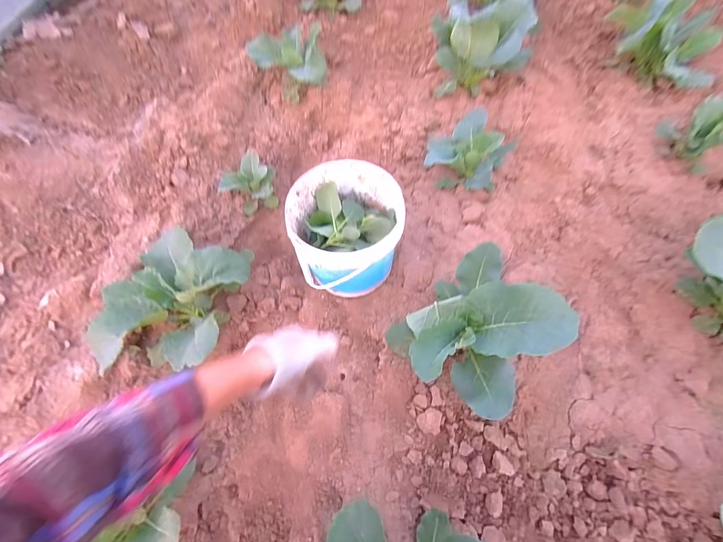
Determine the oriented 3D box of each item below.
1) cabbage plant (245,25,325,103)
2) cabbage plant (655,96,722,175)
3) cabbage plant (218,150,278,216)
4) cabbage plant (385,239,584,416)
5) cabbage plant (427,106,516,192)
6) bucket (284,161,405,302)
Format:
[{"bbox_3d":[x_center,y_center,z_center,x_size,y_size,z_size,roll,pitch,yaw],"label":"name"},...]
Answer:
[{"bbox_3d":[-0.212,-0.624,0.994,0.207,0.133,0.228,-21,64,-8],"label":"cabbage plant"},{"bbox_3d":[0.791,-0.317,0.775,0.099,0.137,0.148,4,64,5],"label":"cabbage plant"},{"bbox_3d":[-0.267,-0.209,0.830,0.125,0.085,0.122,-1,63,2],"label":"cabbage plant"},{"bbox_3d":[0.190,0.099,0.560,0.240,0.152,0.216,-42,69,-17],"label":"cabbage plant"},{"bbox_3d":[0.261,-0.293,0.810,0.176,0.134,0.182,25,67,14],"label":"cabbage plant"},{"bbox_3d":[-0.026,-0.078,0.689,0.208,0.191,0.218,-1,63,2],"label":"bucket"}]

